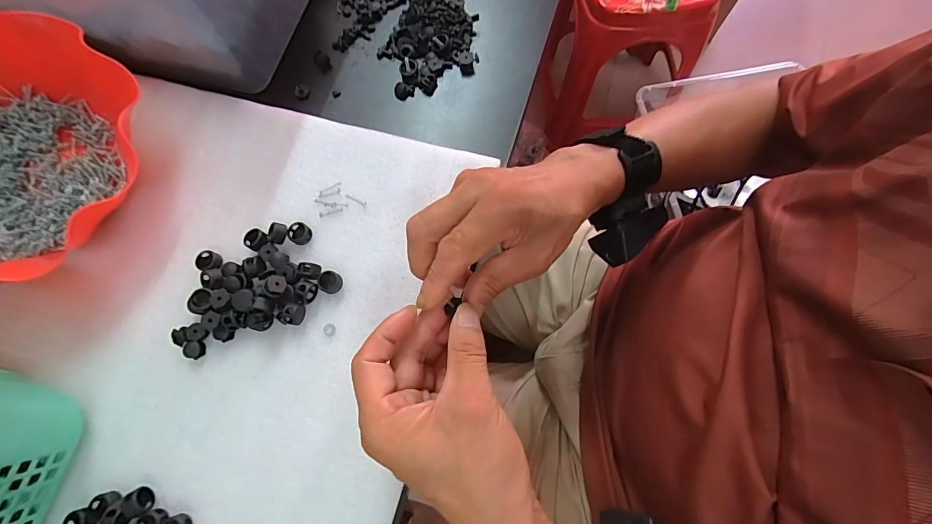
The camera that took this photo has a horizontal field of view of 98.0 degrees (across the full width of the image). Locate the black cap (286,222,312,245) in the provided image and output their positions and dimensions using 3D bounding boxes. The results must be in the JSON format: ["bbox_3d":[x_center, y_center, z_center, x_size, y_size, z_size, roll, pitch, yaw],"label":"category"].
[{"bbox_3d":[-0.134,-0.023,0.326,0.017,0.007,0.018,-1,74,2],"label":"black cap"}]

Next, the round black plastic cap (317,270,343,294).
[{"bbox_3d":[-0.105,0.016,0.314,0.017,0.008,0.017,-1,74,2],"label":"round black plastic cap"}]

